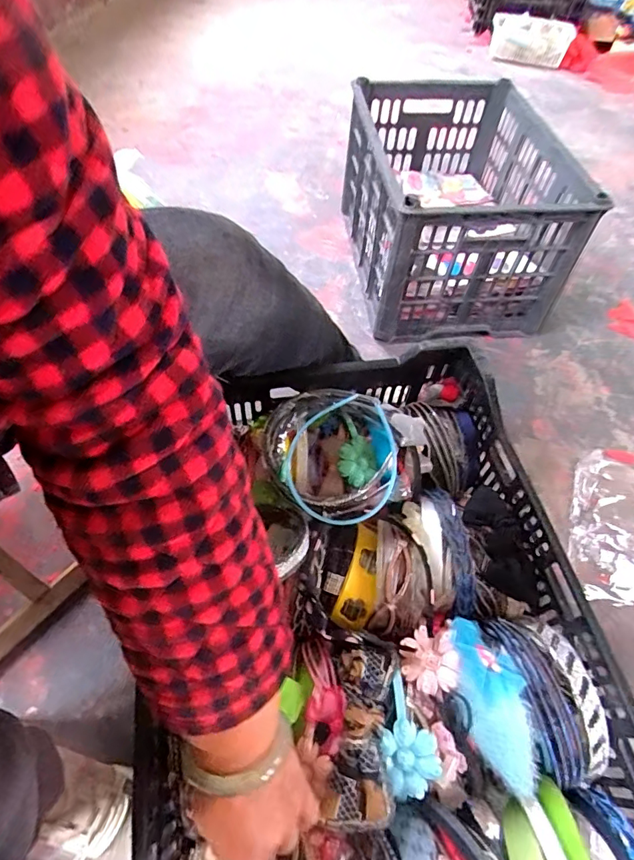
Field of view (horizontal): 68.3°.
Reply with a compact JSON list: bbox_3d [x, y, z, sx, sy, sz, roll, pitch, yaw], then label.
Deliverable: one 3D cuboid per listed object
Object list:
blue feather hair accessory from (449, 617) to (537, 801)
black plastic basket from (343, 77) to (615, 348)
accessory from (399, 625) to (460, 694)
[{"bbox_3d":[0.151,0.234,0.401,0.050,0.033,0.132,-12,57,-11],"label":"blue feather hair accessory"},{"bbox_3d":[0.255,-0.472,0.951,0.322,0.274,0.570,-4,56,-6],"label":"black plastic basket"},{"bbox_3d":[0.103,0.210,0.430,0.048,0.017,0.054,-1,56,-4],"label":"accessory"}]

